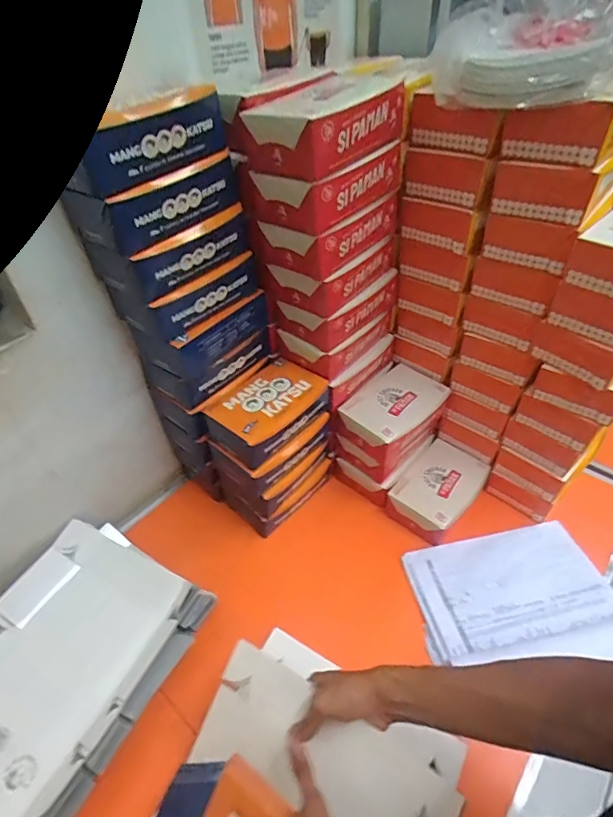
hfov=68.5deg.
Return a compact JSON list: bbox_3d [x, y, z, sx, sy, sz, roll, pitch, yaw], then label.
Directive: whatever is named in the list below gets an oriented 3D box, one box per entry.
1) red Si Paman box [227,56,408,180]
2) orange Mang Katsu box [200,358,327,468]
[{"bbox_3d":[0.007,-0.339,0.538,0.147,0.070,0.168,31,52,29],"label":"red Si Paman box"},{"bbox_3d":[-0.057,0.003,0.705,0.121,0.063,0.178,29,52,28],"label":"orange Mang Katsu box"}]

